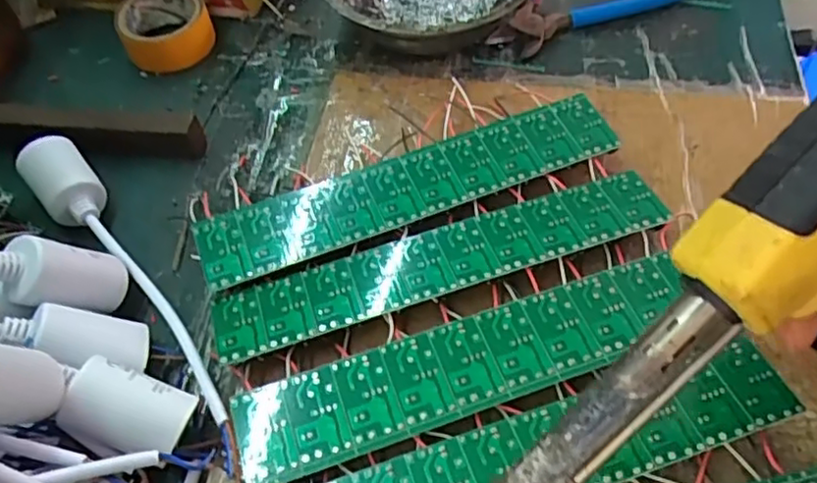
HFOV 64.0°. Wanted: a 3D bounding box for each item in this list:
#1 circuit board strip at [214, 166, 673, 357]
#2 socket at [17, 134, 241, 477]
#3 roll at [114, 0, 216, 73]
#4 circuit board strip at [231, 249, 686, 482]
[{"bbox_3d":[0.015,0.010,0.292,0.198,0.019,0.038,-16,56,-8],"label":"circuit board strip"},{"bbox_3d":[-0.124,0.017,0.297,0.028,0.023,0.207,-36,61,-20],"label":"socket"},{"bbox_3d":[-0.145,-0.129,0.392,0.052,0.025,0.048,-22,57,-12],"label":"roll"},{"bbox_3d":[0.025,0.047,0.257,0.185,0.004,0.039,-18,56,-9],"label":"circuit board strip"}]

